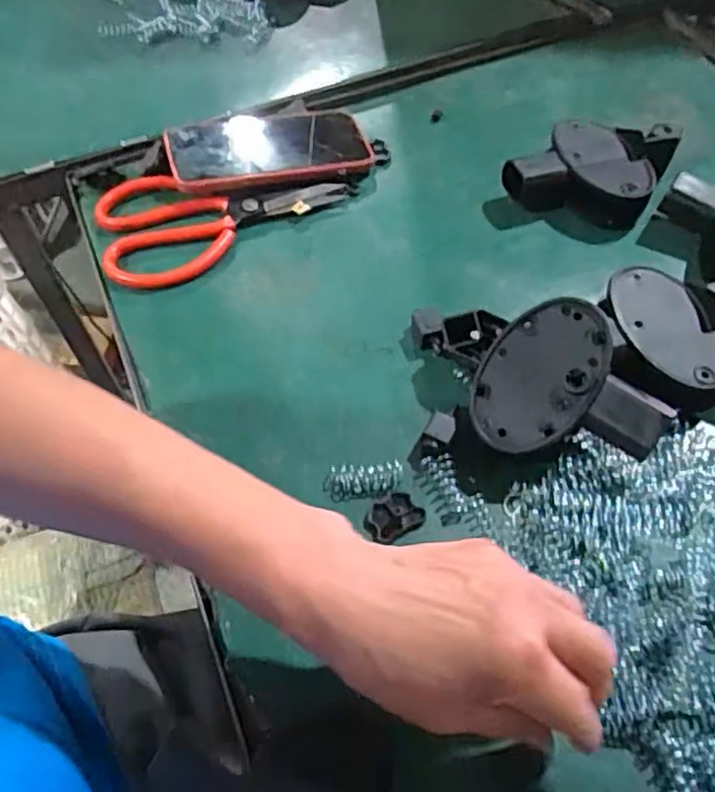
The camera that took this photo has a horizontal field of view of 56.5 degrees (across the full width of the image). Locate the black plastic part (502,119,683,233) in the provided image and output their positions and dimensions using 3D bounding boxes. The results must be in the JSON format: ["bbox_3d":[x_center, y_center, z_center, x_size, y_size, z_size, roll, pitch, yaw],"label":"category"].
[{"bbox_3d":[0.181,-0.177,0.524,0.121,0.038,0.079,10,58,10],"label":"black plastic part"}]

